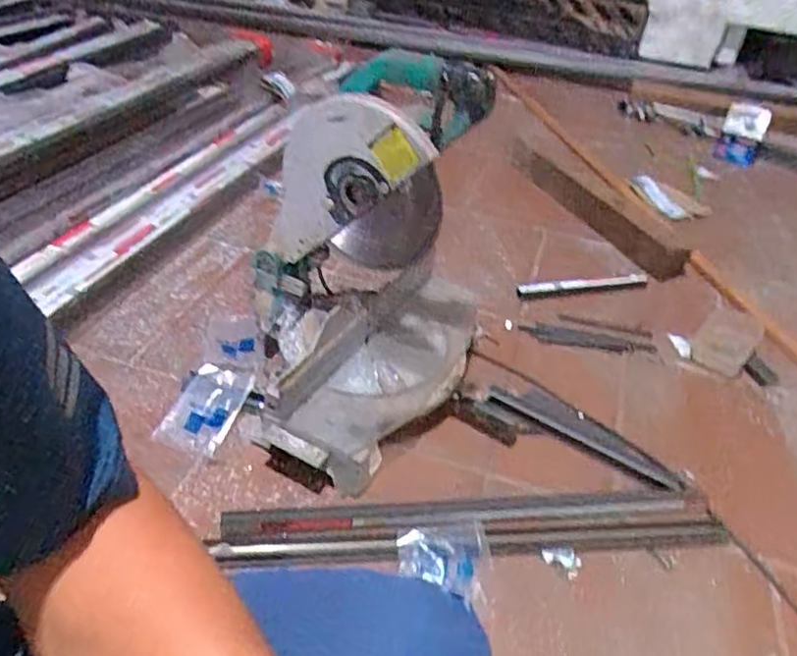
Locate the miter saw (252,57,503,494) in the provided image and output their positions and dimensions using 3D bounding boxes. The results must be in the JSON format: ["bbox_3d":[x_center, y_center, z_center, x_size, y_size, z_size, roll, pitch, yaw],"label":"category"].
[{"bbox_3d":[-0.052,-0.112,0.975,0.345,0.469,0.498,13,38,8],"label":"miter saw"}]

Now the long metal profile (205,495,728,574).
[{"bbox_3d":[0.122,0.276,0.889,0.677,0.026,0.093,-1,38,-9],"label":"long metal profile"}]

